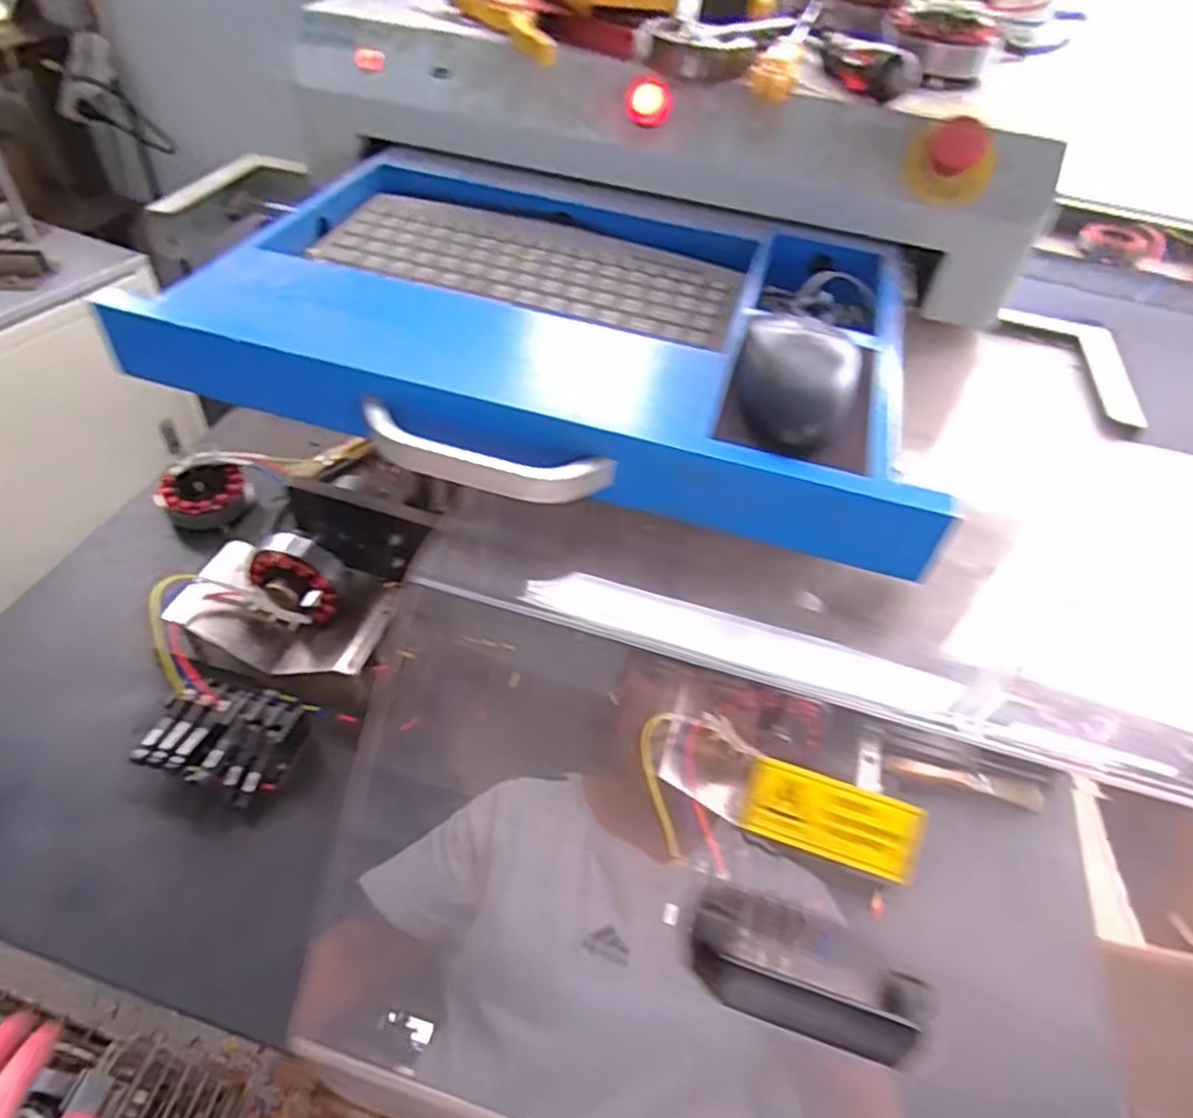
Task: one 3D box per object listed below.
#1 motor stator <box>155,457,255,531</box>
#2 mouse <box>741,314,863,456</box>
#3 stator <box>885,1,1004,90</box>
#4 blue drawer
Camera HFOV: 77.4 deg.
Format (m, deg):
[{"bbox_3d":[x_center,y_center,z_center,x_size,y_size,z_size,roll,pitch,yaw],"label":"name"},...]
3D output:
[{"bbox_3d":[-0.426,-0.073,0.808,0.083,0.047,0.078,3,46,-3],"label":"motor stator"},{"bbox_3d":[0.106,-0.095,0.396,0.058,0.034,0.083,15,47,9],"label":"mouse"},{"bbox_3d":[0.277,-0.419,0.603,0.084,0.042,0.089,22,48,15],"label":"stator"},{"bbox_3d":[-0.018,-0.163,0.482,0.464,0.070,0.314,14,47,7],"label":"blue drawer"}]

